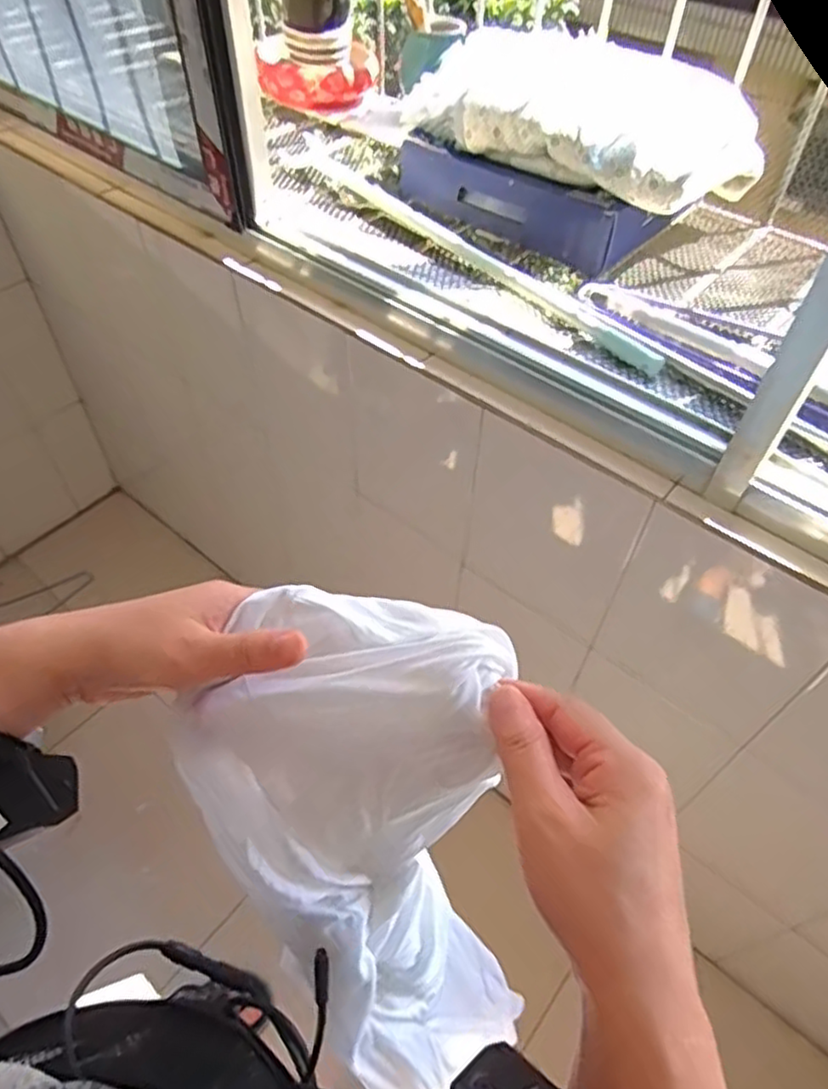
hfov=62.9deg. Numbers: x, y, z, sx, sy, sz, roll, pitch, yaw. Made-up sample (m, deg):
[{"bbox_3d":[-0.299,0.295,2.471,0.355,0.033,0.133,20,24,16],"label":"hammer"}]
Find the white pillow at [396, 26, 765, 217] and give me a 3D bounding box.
[{"bbox_3d":[0.239,-0.630,0.974,0.503,0.104,0.290,31,57,21],"label":"white pillow"}]

